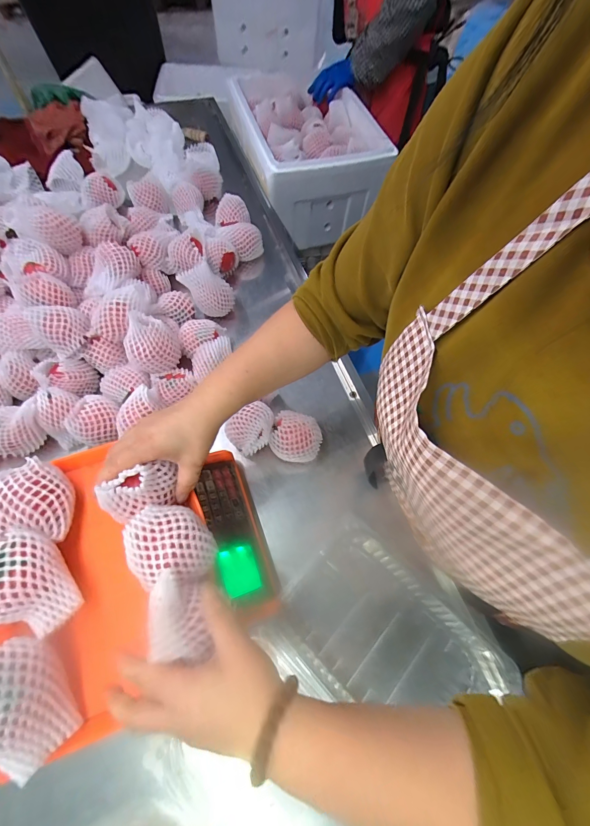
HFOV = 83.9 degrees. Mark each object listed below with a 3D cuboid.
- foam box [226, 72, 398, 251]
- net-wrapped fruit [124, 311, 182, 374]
[{"bbox_3d":[0.030,-0.757,0.992,0.343,0.235,0.439,-15,65,-10],"label":"foam box"},{"bbox_3d":[-0.239,-0.111,0.535,0.074,0.061,0.071,1,64,-2],"label":"net-wrapped fruit"}]

